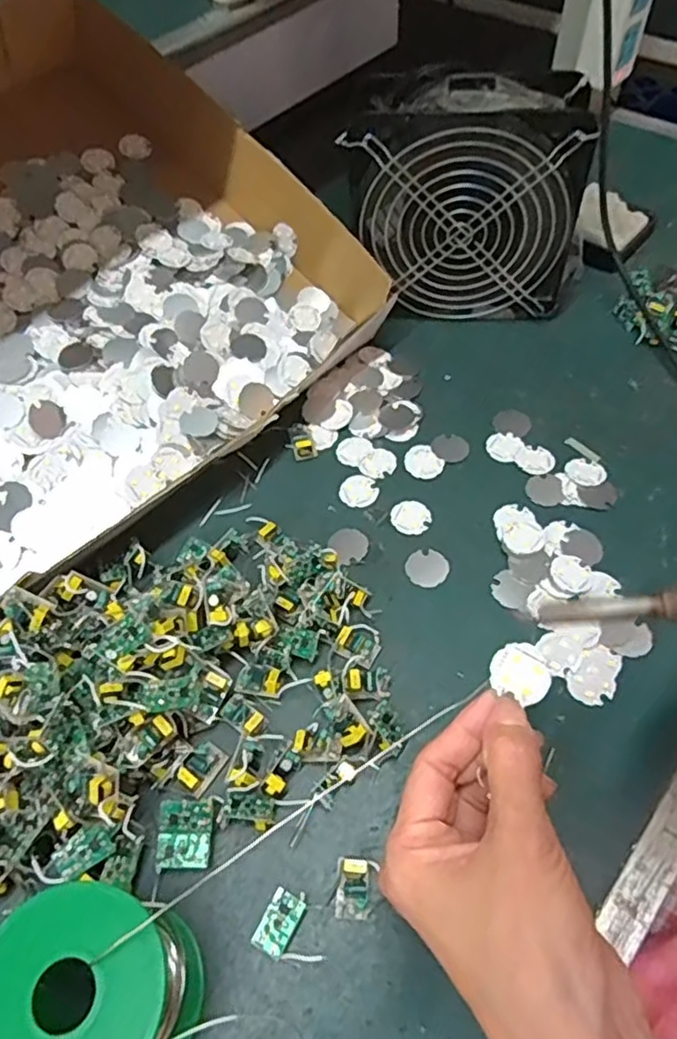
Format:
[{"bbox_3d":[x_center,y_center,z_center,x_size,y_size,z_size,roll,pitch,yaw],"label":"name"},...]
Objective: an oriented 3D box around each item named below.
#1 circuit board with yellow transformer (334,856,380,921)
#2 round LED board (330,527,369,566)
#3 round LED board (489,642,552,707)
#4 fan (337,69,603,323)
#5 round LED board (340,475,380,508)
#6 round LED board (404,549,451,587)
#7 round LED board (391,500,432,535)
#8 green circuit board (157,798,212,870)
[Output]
[{"bbox_3d":[0.008,0.167,0.300,0.016,0.012,0.024,12,57,10],"label":"circuit board with yellow transformer"},{"bbox_3d":[0.006,0.015,0.403,0.022,0.004,0.024,-1,56,1],"label":"round LED board"},{"bbox_3d":[0.075,0.062,0.271,0.025,0.004,0.021,32,81,1],"label":"round LED board"},{"bbox_3d":[0.090,-0.213,0.457,0.155,0.147,0.058,5,57,7],"label":"fan"},{"bbox_3d":[0.013,-0.018,0.425,0.023,0.004,0.025,-1,56,1],"label":"round LED board"},{"bbox_3d":[0.052,0.028,0.393,0.024,0.004,0.024,-1,56,1],"label":"round LED board"},{"bbox_3d":[0.045,-0.003,0.410,0.024,0.004,0.023,-1,56,1],"label":"round LED board"},{"bbox_3d":[-0.072,0.147,0.312,0.024,0.009,0.029,-3,56,0],"label":"green circuit board"}]

